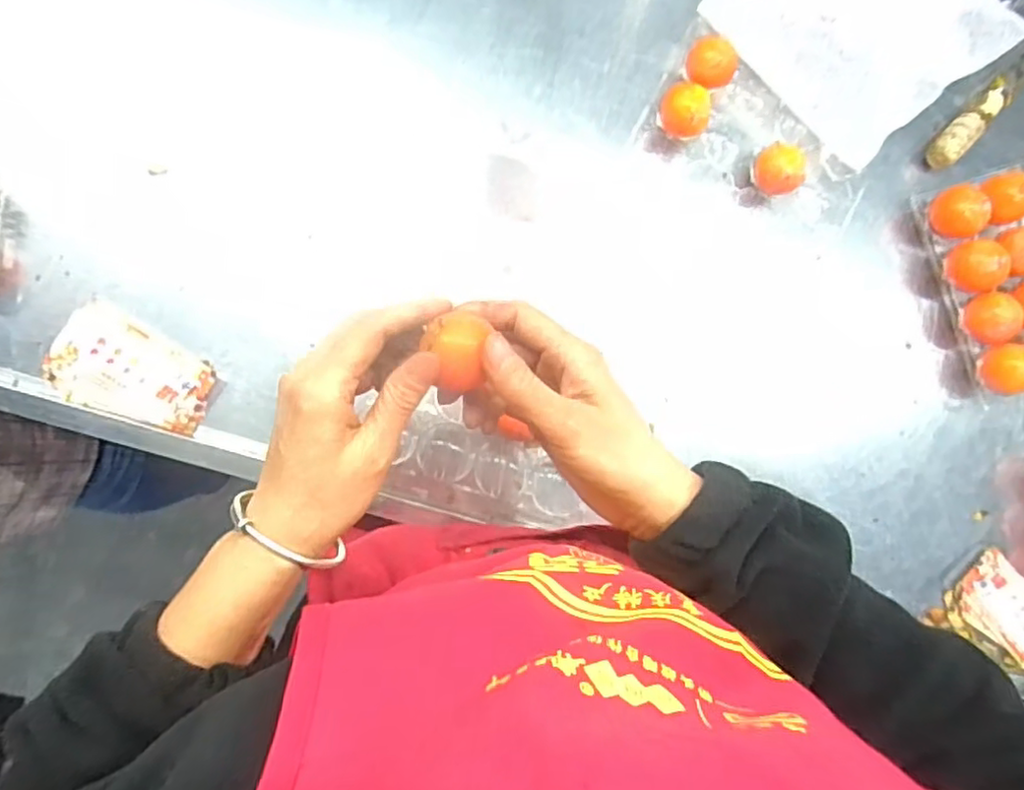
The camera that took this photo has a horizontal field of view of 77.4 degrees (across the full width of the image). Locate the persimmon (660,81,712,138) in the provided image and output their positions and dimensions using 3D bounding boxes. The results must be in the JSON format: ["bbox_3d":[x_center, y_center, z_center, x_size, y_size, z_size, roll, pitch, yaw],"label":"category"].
[{"bbox_3d":[0.143,-0.237,0.542,0.043,0.044,0.043,0,89,-7],"label":"persimmon"}]

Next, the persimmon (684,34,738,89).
[{"bbox_3d":[0.167,-0.280,0.546,0.040,0.039,0.043,7,88,-7],"label":"persimmon"}]

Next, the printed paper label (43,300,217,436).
[{"bbox_3d":[-0.297,-0.017,0.500,0.119,0.012,0.073,26,86,-4],"label":"printed paper label"}]

